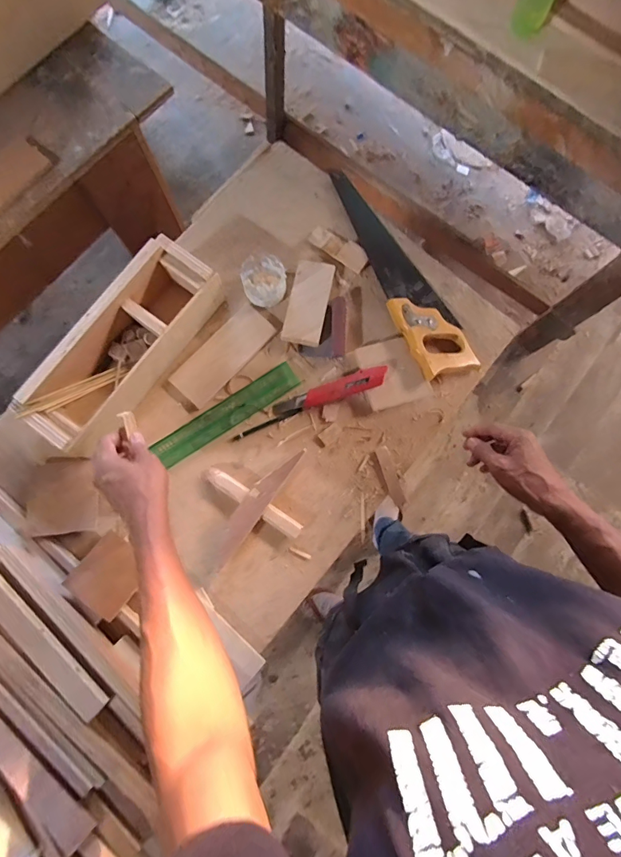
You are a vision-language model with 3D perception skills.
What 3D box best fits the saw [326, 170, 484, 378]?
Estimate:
[{"bbox_3d":[0.138,-0.256,0.650,0.097,0.023,0.377,-25,77,-7],"label":"saw"}]

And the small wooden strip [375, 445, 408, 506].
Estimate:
[{"bbox_3d":[0.119,0.071,0.606,0.020,0.014,0.088,-18,81,-3],"label":"small wooden strip"}]

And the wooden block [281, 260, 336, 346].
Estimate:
[{"bbox_3d":[-0.002,-0.198,0.633,0.060,0.011,0.137,12,76,2],"label":"wooden block"}]

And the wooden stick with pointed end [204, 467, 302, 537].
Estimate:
[{"bbox_3d":[-0.082,0.103,0.576,0.157,0.017,0.024,33,78,7],"label":"wooden stick with pointed end"}]

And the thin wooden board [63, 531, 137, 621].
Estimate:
[{"bbox_3d":[-0.268,0.196,0.545,0.080,0.005,0.085,36,78,8],"label":"thin wooden board"}]

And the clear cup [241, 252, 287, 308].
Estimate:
[{"bbox_3d":[-0.069,-0.227,0.619,0.064,0.045,0.065,0,80,0],"label":"clear cup"}]

